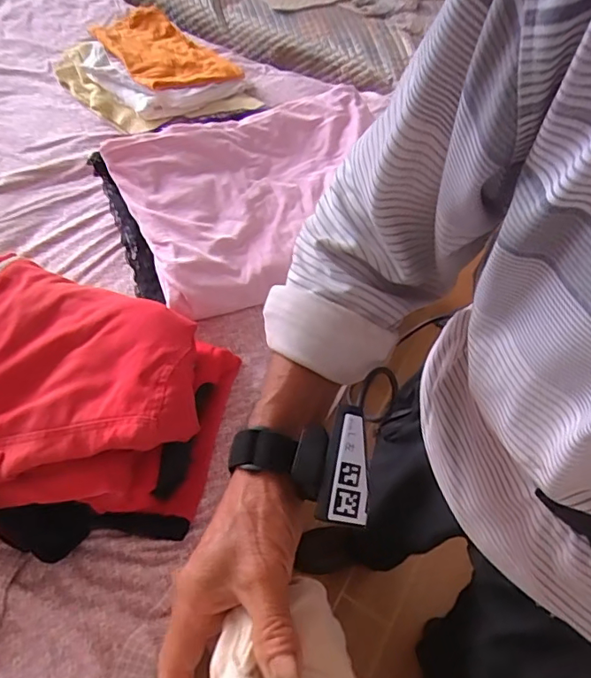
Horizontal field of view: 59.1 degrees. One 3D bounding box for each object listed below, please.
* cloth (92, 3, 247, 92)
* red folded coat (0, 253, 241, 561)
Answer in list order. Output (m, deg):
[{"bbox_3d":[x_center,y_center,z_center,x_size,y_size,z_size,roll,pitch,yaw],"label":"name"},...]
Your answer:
[{"bbox_3d":[-0.262,-0.594,1.050,0.237,0.080,0.263,-39,68,-24],"label":"cloth"},{"bbox_3d":[-0.293,0.100,0.652,0.347,0.209,0.366,11,58,3],"label":"red folded coat"}]

